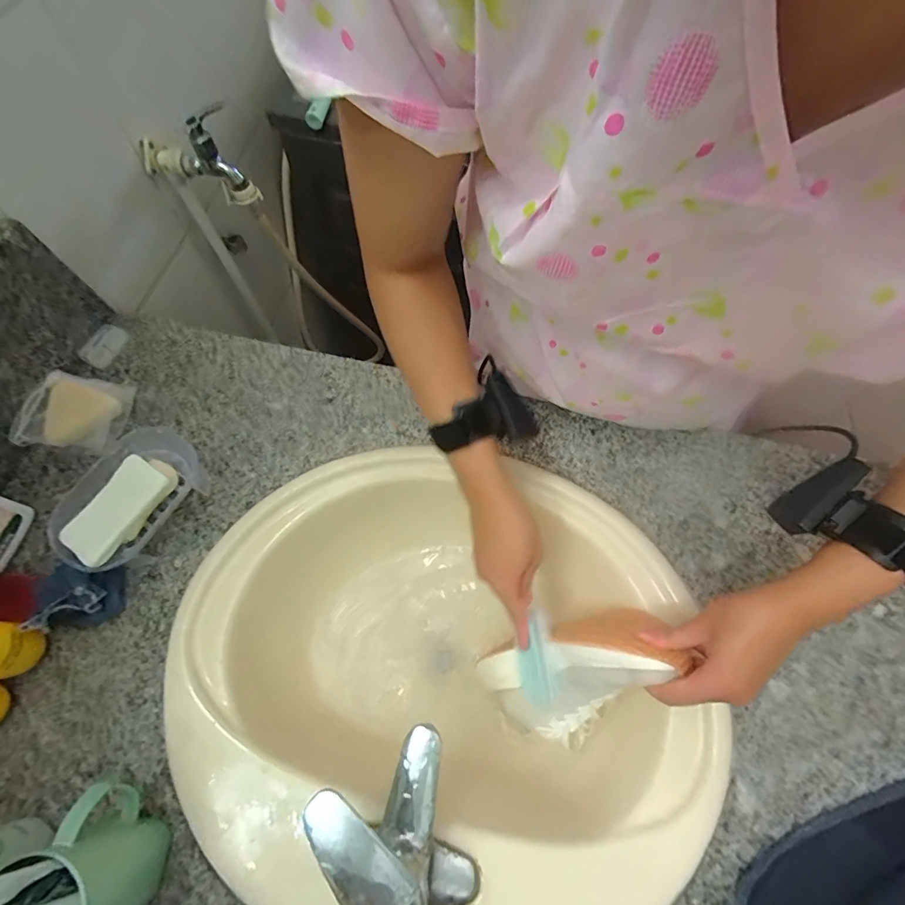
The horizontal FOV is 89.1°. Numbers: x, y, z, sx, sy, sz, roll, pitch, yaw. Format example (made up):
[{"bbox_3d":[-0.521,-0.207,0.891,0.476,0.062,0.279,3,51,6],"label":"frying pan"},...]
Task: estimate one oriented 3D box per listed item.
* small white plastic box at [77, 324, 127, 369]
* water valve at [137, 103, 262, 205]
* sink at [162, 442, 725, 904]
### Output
[{"bbox_3d":[-0.450,-0.139,0.598,0.030,0.027,0.061,16,68,7],"label":"small white plastic box"},{"bbox_3d":[-0.352,-0.418,0.643,0.145,0.102,0.081,12,66,6],"label":"water valve"},{"bbox_3d":[-0.015,0.225,0.484,0.512,0.159,0.438,13,68,6],"label":"sink"}]

